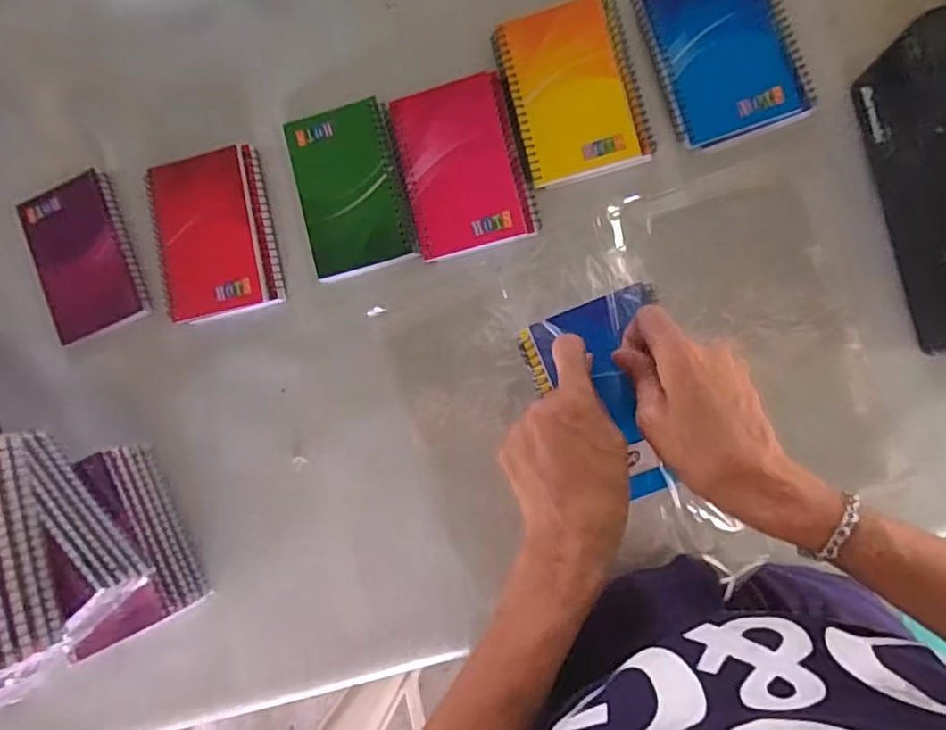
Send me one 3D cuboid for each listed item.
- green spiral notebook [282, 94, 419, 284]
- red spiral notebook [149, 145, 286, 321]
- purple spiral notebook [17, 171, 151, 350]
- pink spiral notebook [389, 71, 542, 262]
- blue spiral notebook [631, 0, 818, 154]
[{"bbox_3d":[-0.097,-0.139,0.499,0.085,0.012,0.130,-13,86,5],"label":"green spiral notebook"},{"bbox_3d":[-0.211,-0.105,0.506,0.097,0.006,0.131,-12,87,5],"label":"red spiral notebook"},{"bbox_3d":[-0.328,-0.090,0.525,0.083,0.009,0.129,-20,86,5],"label":"purple spiral notebook"},{"bbox_3d":[-0.008,-0.152,0.480,0.091,0.008,0.128,-14,86,5],"label":"pink spiral notebook"},{"bbox_3d":[0.184,-0.231,0.458,0.098,0.013,0.131,-19,86,5],"label":"blue spiral notebook"}]

